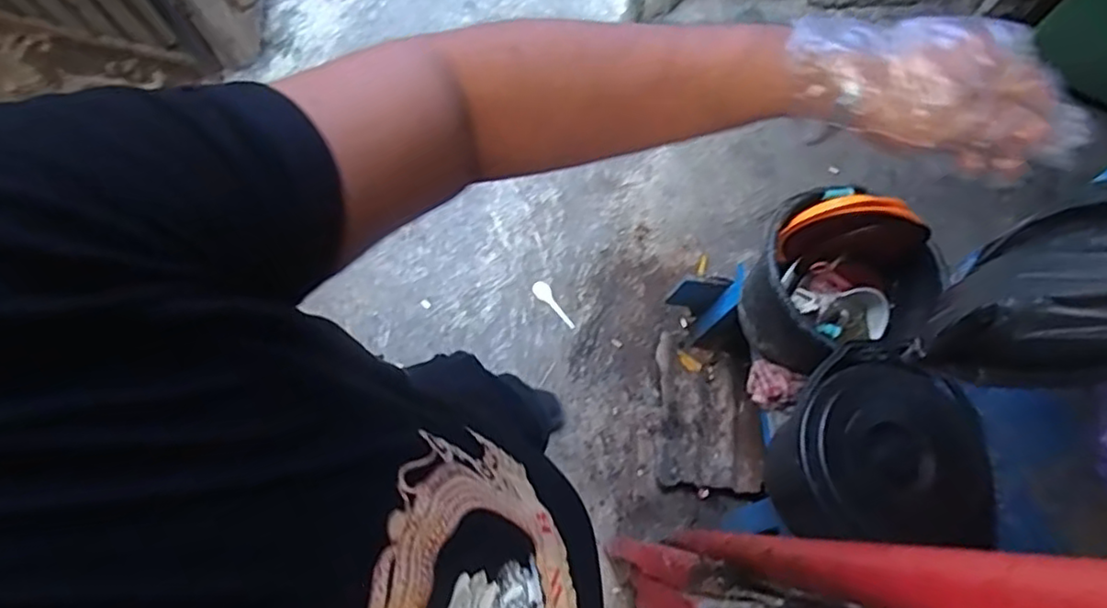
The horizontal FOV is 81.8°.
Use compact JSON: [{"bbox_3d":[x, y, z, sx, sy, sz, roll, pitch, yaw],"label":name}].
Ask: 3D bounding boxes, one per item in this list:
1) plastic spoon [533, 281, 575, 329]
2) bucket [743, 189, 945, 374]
[{"bbox_3d":[0.004,0.002,1.600,0.041,0.013,0.147,-41,77,-11],"label":"plastic spoon"},{"bbox_3d":[0.463,-0.029,1.074,0.259,0.213,0.268,0,73,0],"label":"bucket"}]

